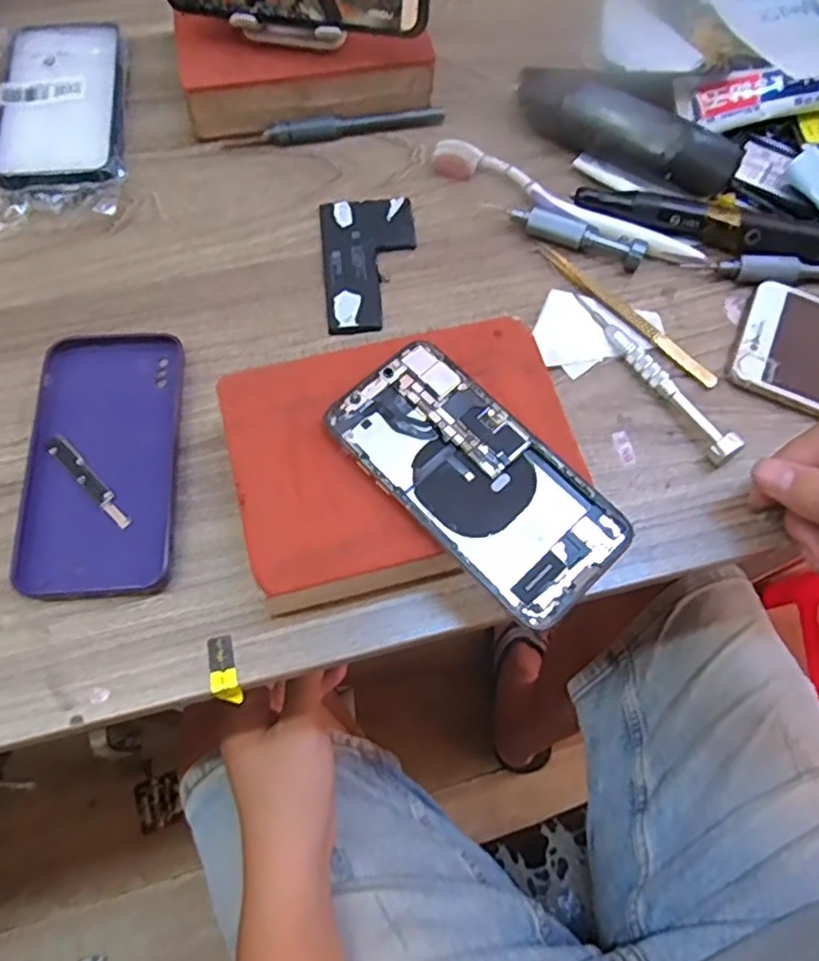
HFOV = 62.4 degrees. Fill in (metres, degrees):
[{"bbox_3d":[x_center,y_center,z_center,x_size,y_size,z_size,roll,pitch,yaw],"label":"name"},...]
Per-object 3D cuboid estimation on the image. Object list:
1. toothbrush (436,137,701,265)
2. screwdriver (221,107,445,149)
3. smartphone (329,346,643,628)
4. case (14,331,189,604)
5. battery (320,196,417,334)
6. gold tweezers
[{"bbox_3d":[0.096,-0.170,0.421,0.177,0.014,0.023,30,69,11],"label":"toothbrush"},{"bbox_3d":[-0.049,-0.235,0.451,0.144,0.016,0.013,-11,68,-6],"label":"screwdriver"},{"bbox_3d":[0.030,-0.002,0.310,0.067,0.009,0.139,-40,74,-17],"label":"smartphone"},{"bbox_3d":[-0.157,-0.012,0.349,0.075,0.009,0.145,-4,67,-3],"label":"case"},{"bbox_3d":[-0.023,-0.131,0.407,0.056,0.007,0.095,-5,67,-4],"label":"battery"},{"bbox_3d":[0.127,-0.101,0.397,0.013,0.008,0.131,-40,74,-17],"label":"gold tweezers"}]

